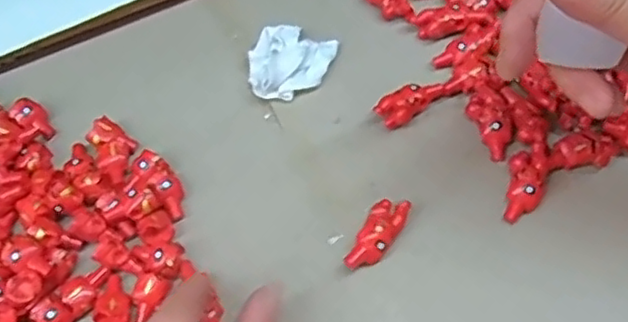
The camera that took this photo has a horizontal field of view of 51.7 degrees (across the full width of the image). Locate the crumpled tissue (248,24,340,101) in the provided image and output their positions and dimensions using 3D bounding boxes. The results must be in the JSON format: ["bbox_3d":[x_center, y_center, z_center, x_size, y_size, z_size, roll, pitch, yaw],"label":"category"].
[{"bbox_3d":[-0.015,-0.056,0.369,0.043,0.017,0.048,21,67,11],"label":"crumpled tissue"}]

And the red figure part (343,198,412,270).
[{"bbox_3d":[0.031,0.037,0.319,0.016,0.013,0.042,28,67,16],"label":"red figure part"}]

